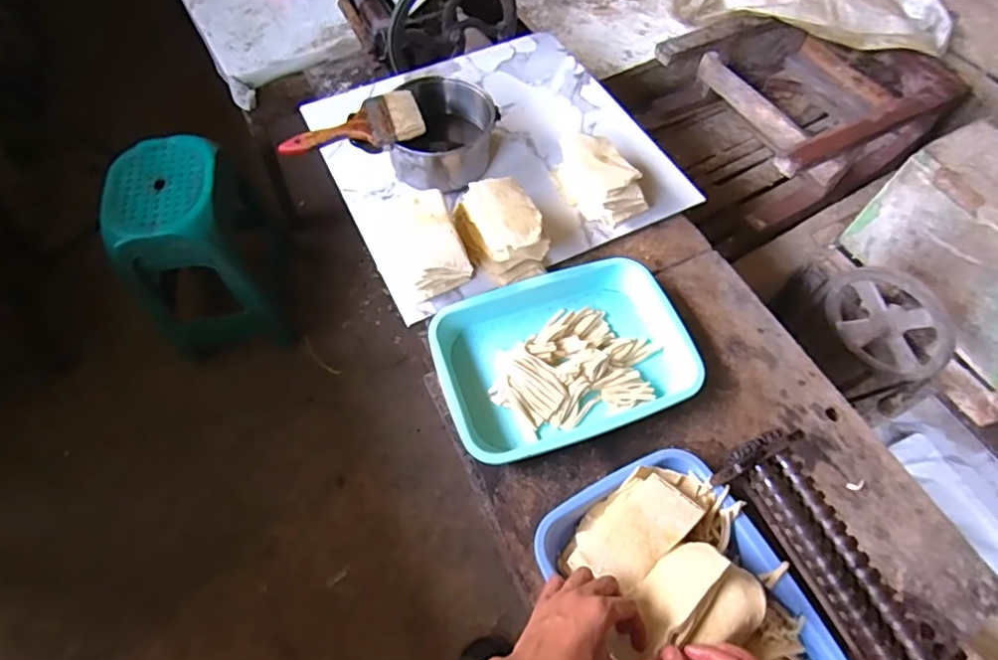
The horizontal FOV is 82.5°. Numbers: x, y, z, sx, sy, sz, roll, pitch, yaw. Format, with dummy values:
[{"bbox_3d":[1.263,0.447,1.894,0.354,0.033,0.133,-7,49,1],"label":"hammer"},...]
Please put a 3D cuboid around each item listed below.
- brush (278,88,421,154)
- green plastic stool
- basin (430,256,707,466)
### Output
[{"bbox_3d":[-0.215,-0.296,0.829,0.205,0.038,0.084,-7,63,-2],"label":"brush"},{"bbox_3d":[-0.821,-0.204,1.563,0.361,0.508,0.359,-2,63,0],"label":"green plastic stool"},{"bbox_3d":[0.088,0.031,0.743,0.321,0.054,0.229,-18,64,-8],"label":"basin"}]

